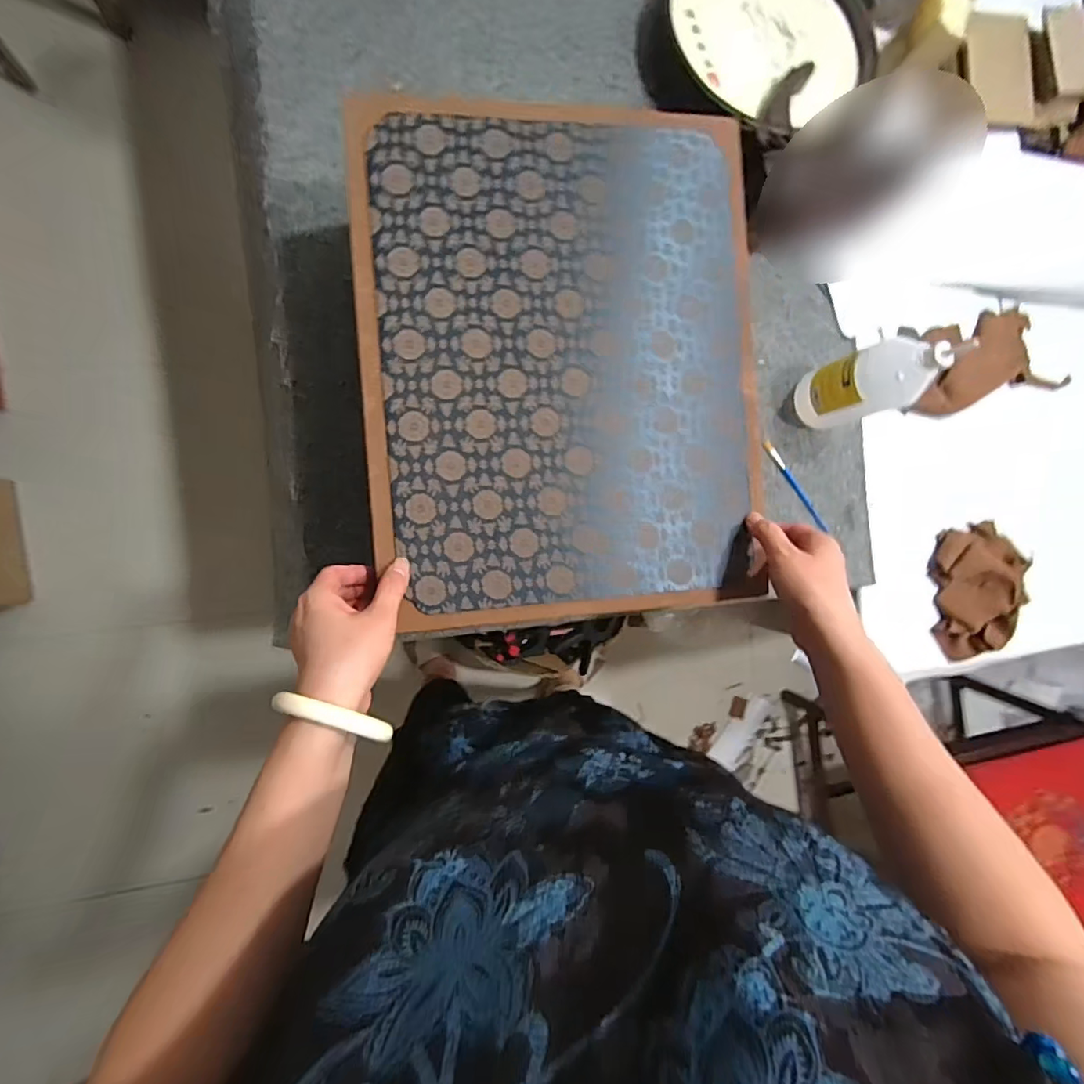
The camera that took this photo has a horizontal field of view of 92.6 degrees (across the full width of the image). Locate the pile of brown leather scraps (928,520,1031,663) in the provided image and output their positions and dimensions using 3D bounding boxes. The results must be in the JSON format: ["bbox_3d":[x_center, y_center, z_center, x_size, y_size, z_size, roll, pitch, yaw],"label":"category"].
[{"bbox_3d":[0.643,0.072,0.751,0.136,0.058,0.188,-10,91,-8],"label":"pile of brown leather scraps"}]

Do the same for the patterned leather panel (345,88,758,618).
[{"bbox_3d":[0.025,-0.156,0.454,0.344,0.010,0.435,-4,90,-8],"label":"patterned leather panel"}]

